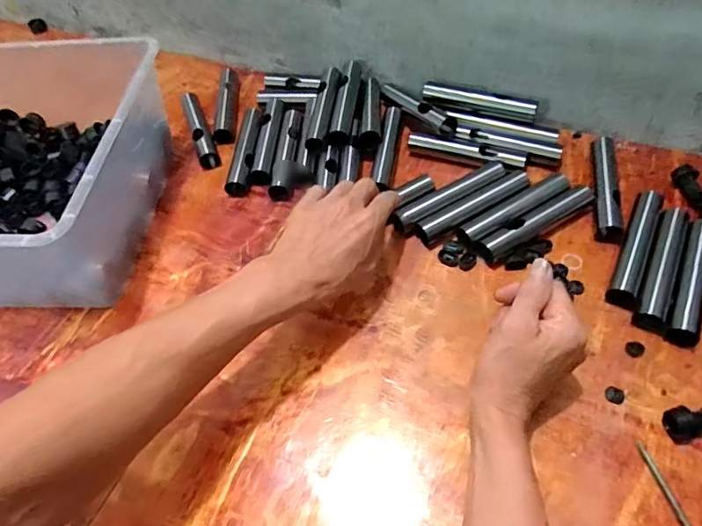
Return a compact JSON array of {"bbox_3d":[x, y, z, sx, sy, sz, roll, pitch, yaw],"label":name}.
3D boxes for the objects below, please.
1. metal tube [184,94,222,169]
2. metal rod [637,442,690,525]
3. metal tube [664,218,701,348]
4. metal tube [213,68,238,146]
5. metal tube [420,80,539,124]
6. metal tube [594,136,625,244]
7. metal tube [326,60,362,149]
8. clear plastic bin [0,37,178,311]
[{"bbox_3d":[-0.206,-0.183,0.663,0.025,0.027,0.147,-21,55,-10],"label":"metal tube"},{"bbox_3d":[0.243,0.188,0.357,0.007,0.004,0.116,-14,56,-4],"label":"metal rod"},{"bbox_3d":[0.324,0.015,0.466,0.025,0.019,0.146,22,59,20],"label":"metal tube"},{"bbox_3d":[-0.172,-0.226,0.693,0.023,0.028,0.152,-4,53,2],"label":"metal tube"},{"bbox_3d":[0.160,-0.202,0.614,0.136,0.029,0.024,13,56,14],"label":"metal tube"},{"bbox_3d":[0.281,-0.086,0.540,0.023,0.015,0.151,8,55,11],"label":"metal tube"},{"bbox_3d":[-0.003,-0.206,0.629,0.023,0.024,0.141,7,55,10],"label":"metal tube"},{"bbox_3d":[-0.347,-0.099,0.542,0.269,0.140,0.309,-2,54,4],"label":"clear plastic bin"}]

